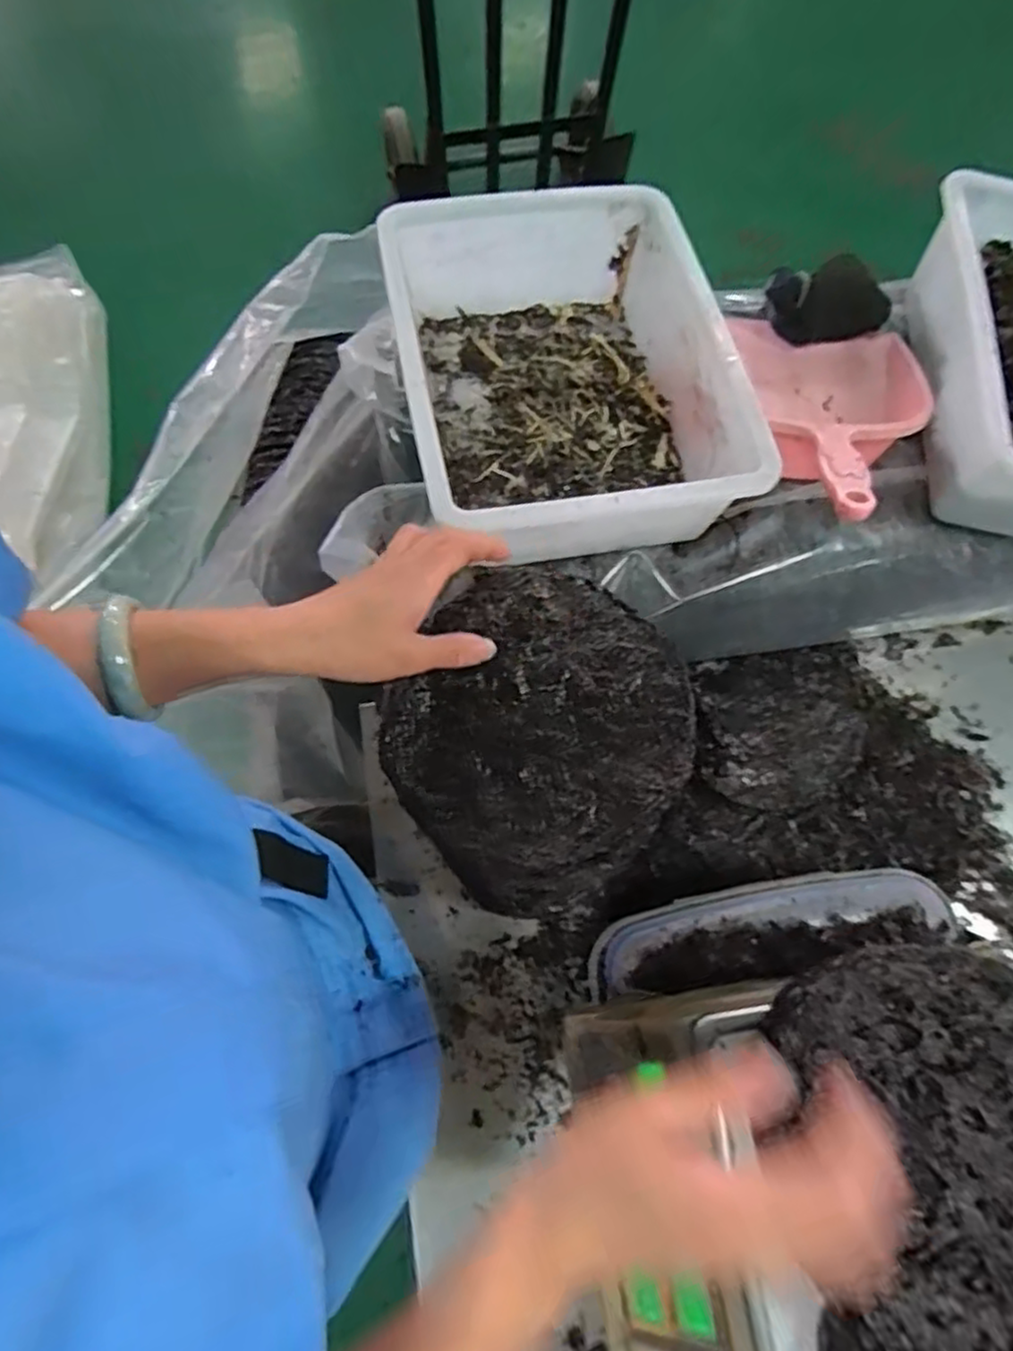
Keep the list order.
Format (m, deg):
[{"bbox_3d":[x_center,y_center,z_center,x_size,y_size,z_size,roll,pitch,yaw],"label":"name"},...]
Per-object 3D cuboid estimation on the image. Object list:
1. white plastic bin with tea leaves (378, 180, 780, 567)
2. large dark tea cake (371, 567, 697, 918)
[{"bbox_3d":[0.050,-0.273,0.652,0.276,0.132,0.352,-11,73,-5],"label":"white plastic bin with tea leaves"},{"bbox_3d":[0.019,0.034,0.477,0.193,0.043,0.203,0,72,-1],"label":"large dark tea cake"}]

